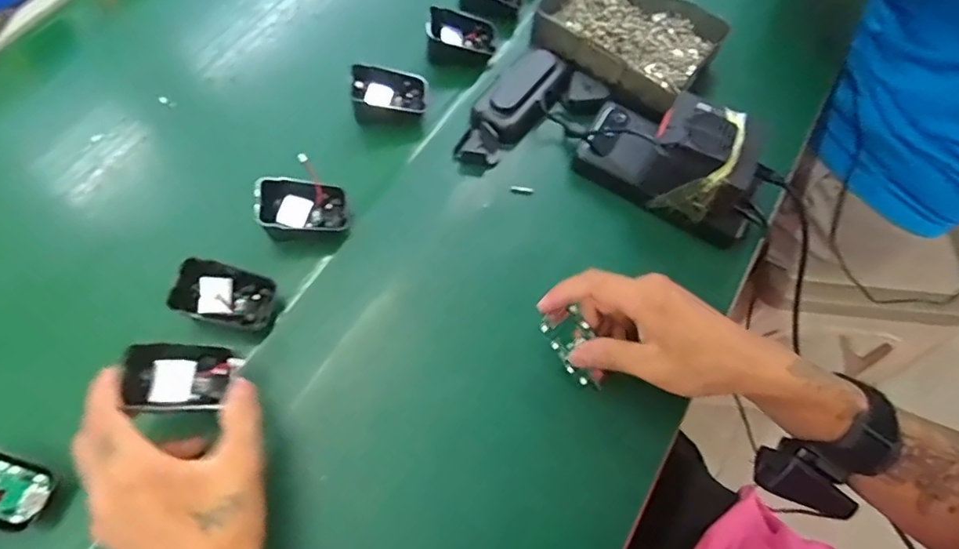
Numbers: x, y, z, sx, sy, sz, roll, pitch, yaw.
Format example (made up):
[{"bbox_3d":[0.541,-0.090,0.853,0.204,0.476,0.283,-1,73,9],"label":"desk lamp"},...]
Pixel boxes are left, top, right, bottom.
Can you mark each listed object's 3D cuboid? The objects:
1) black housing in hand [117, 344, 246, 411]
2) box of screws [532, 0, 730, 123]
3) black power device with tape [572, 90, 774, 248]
[{"bbox_3d":[-0.192,0.067,0.367,0.063,0.025,0.040,7,77,-14],"label":"black housing in hand"},{"bbox_3d":[0.145,-0.233,0.544,0.162,0.042,0.130,35,69,14],"label":"box of screws"},{"bbox_3d":[0.166,-0.103,0.471,0.158,0.077,0.078,28,67,11],"label":"black power device with tape"}]

